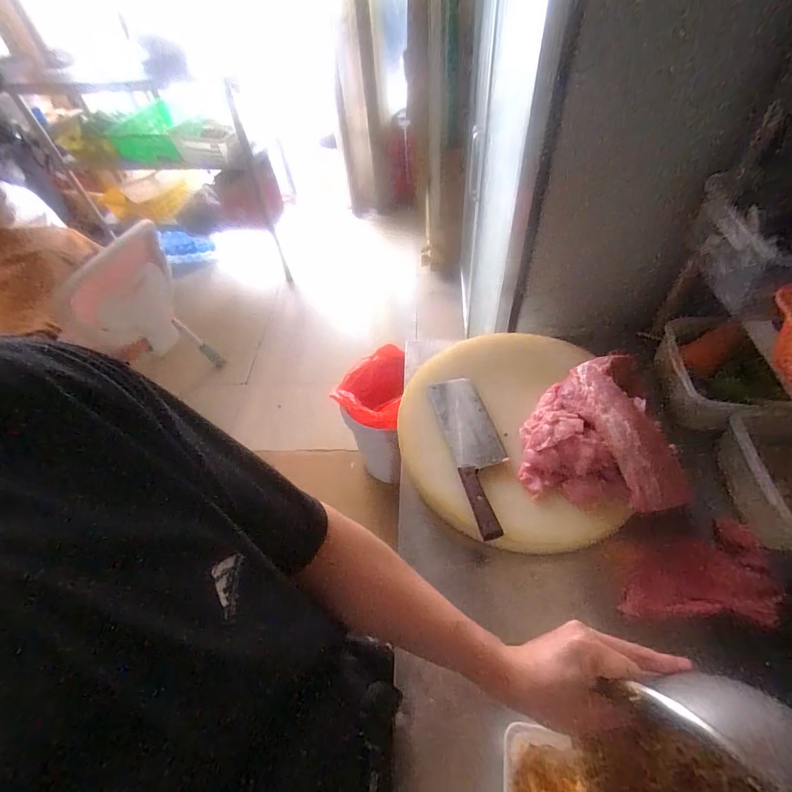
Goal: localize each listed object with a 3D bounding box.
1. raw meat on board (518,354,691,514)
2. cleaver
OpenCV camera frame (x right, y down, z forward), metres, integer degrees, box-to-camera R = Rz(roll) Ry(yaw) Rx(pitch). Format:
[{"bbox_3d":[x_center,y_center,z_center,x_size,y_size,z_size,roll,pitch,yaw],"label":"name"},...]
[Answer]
[{"bbox_3d":[0.295,0.052,0.636,0.211,0.080,0.241,-6,52,1],"label":"raw meat on board"},{"bbox_3d":[0.129,0.084,0.675,0.083,0.025,0.291,-13,52,-5],"label":"cleaver"}]

